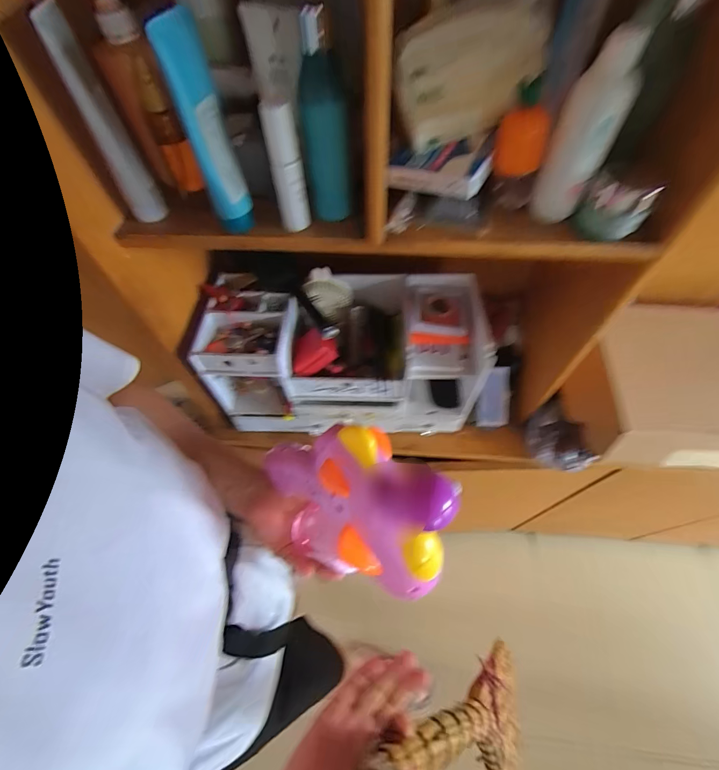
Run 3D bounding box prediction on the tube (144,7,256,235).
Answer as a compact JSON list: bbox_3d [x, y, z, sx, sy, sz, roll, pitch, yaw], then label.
[{"bbox_3d":[-0.142,-0.233,0.338,0.046,0.165,0.041,-24,60,-13],"label":"tube"}]

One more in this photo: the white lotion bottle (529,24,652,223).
[{"bbox_3d":[0.213,-0.234,0.343,0.053,0.146,0.039,26,61,17],"label":"white lotion bottle"}]

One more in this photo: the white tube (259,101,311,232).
[{"bbox_3d":[-0.072,-0.212,0.361,0.031,0.127,0.030,-8,58,-4],"label":"white tube"}]

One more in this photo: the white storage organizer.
[{"bbox_3d":[-0.025,-0.048,0.647,0.459,0.218,0.194,1,57,2],"label":"white storage organizer"}]

